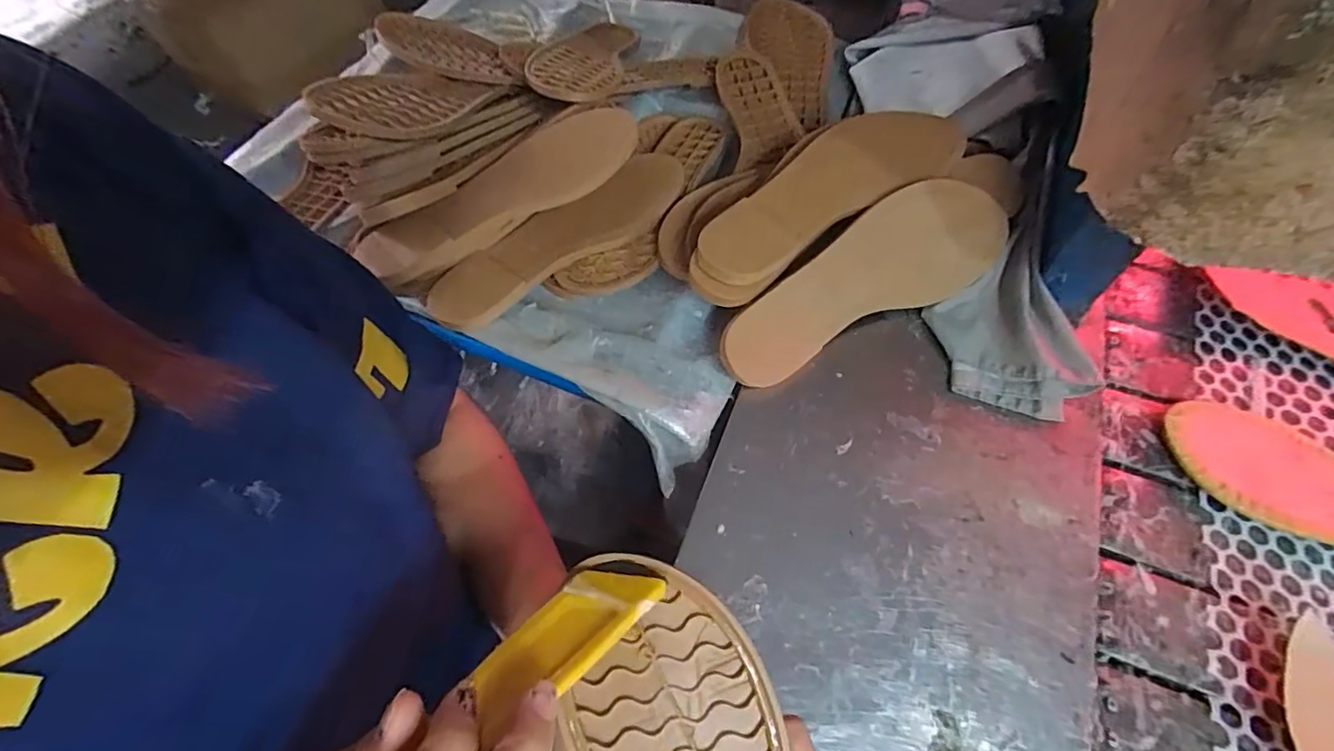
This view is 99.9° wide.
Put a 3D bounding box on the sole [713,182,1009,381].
[{"bbox_3d":[0.141,-0.073,0.407,0.233,0.011,0.079,-26,96,-7],"label":"sole"}]

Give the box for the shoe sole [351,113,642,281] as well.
[{"bbox_3d":[-0.124,-0.146,0.440,0.090,0.017,0.223,36,66,24],"label":"shoe sole"}]

